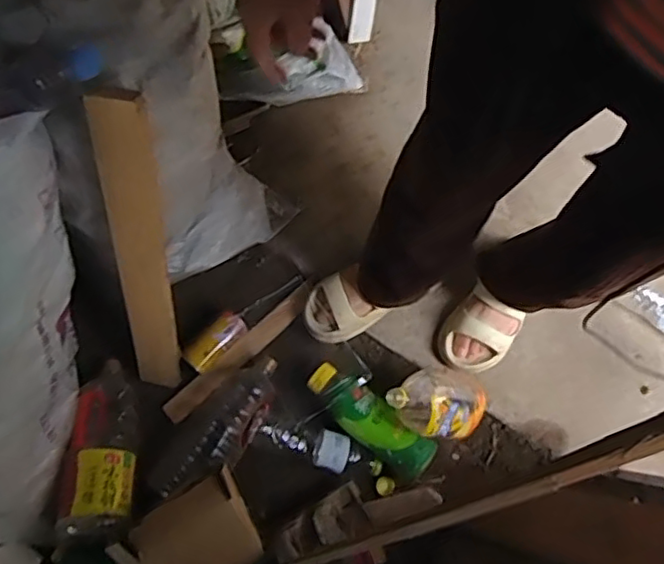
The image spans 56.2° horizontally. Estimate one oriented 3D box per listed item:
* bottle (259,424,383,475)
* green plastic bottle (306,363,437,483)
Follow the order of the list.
[{"bbox_3d":[-0.017,0.273,1.025,0.208,0.050,0.062,17,75,5],"label":"bottle"},{"bbox_3d":[0.060,0.232,1.046,0.235,0.064,0.084,37,78,10],"label":"green plastic bottle"}]

